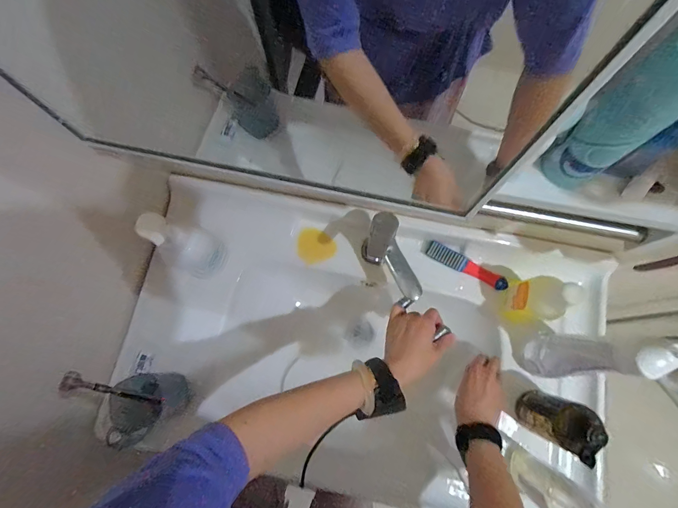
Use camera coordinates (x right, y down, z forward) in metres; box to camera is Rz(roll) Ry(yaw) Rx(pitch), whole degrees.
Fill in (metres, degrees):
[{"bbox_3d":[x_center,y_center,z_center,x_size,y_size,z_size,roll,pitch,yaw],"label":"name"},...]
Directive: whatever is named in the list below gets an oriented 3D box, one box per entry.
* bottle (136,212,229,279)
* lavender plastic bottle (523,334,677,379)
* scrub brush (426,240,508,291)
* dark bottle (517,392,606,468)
[{"bbox_3d":[-0.243,-0.010,0.527,0.067,0.182,0.073,22,76,7],"label":"bottle"},{"bbox_3d":[0.344,0.146,0.455,0.059,0.237,0.059,-30,76,-7],"label":"lavender plastic bottle"},{"bbox_3d":[0.232,0.022,0.591,0.149,0.026,0.029,26,76,8],"label":"scrub brush"},{"bbox_3d":[0.314,0.245,0.479,0.054,0.130,0.068,22,76,7],"label":"dark bottle"}]

